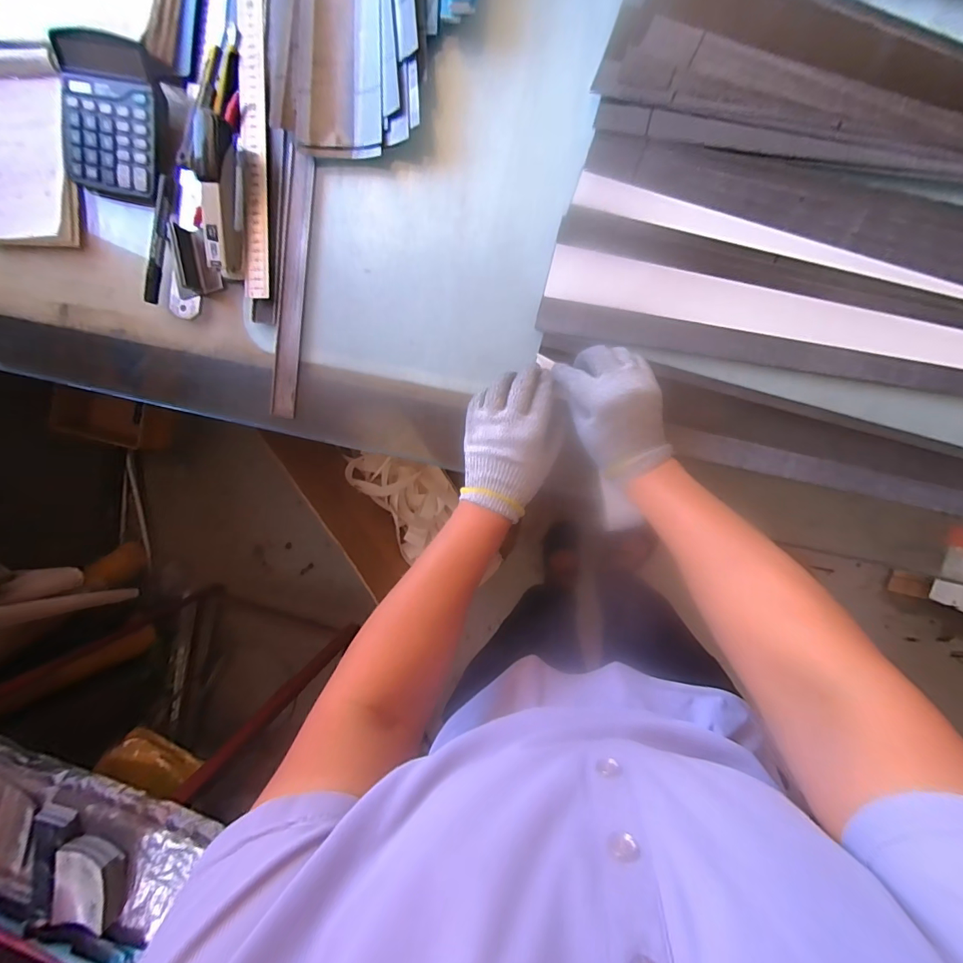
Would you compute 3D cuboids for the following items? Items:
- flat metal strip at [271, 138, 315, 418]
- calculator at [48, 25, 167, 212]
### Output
[{"bbox_3d":[-0.218,-0.221,0.510,0.030,0.008,0.289,8,96,3],"label":"flat metal strip"},{"bbox_3d":[-0.427,-0.411,0.502,0.135,0.038,0.156,14,96,7],"label":"calculator"}]

